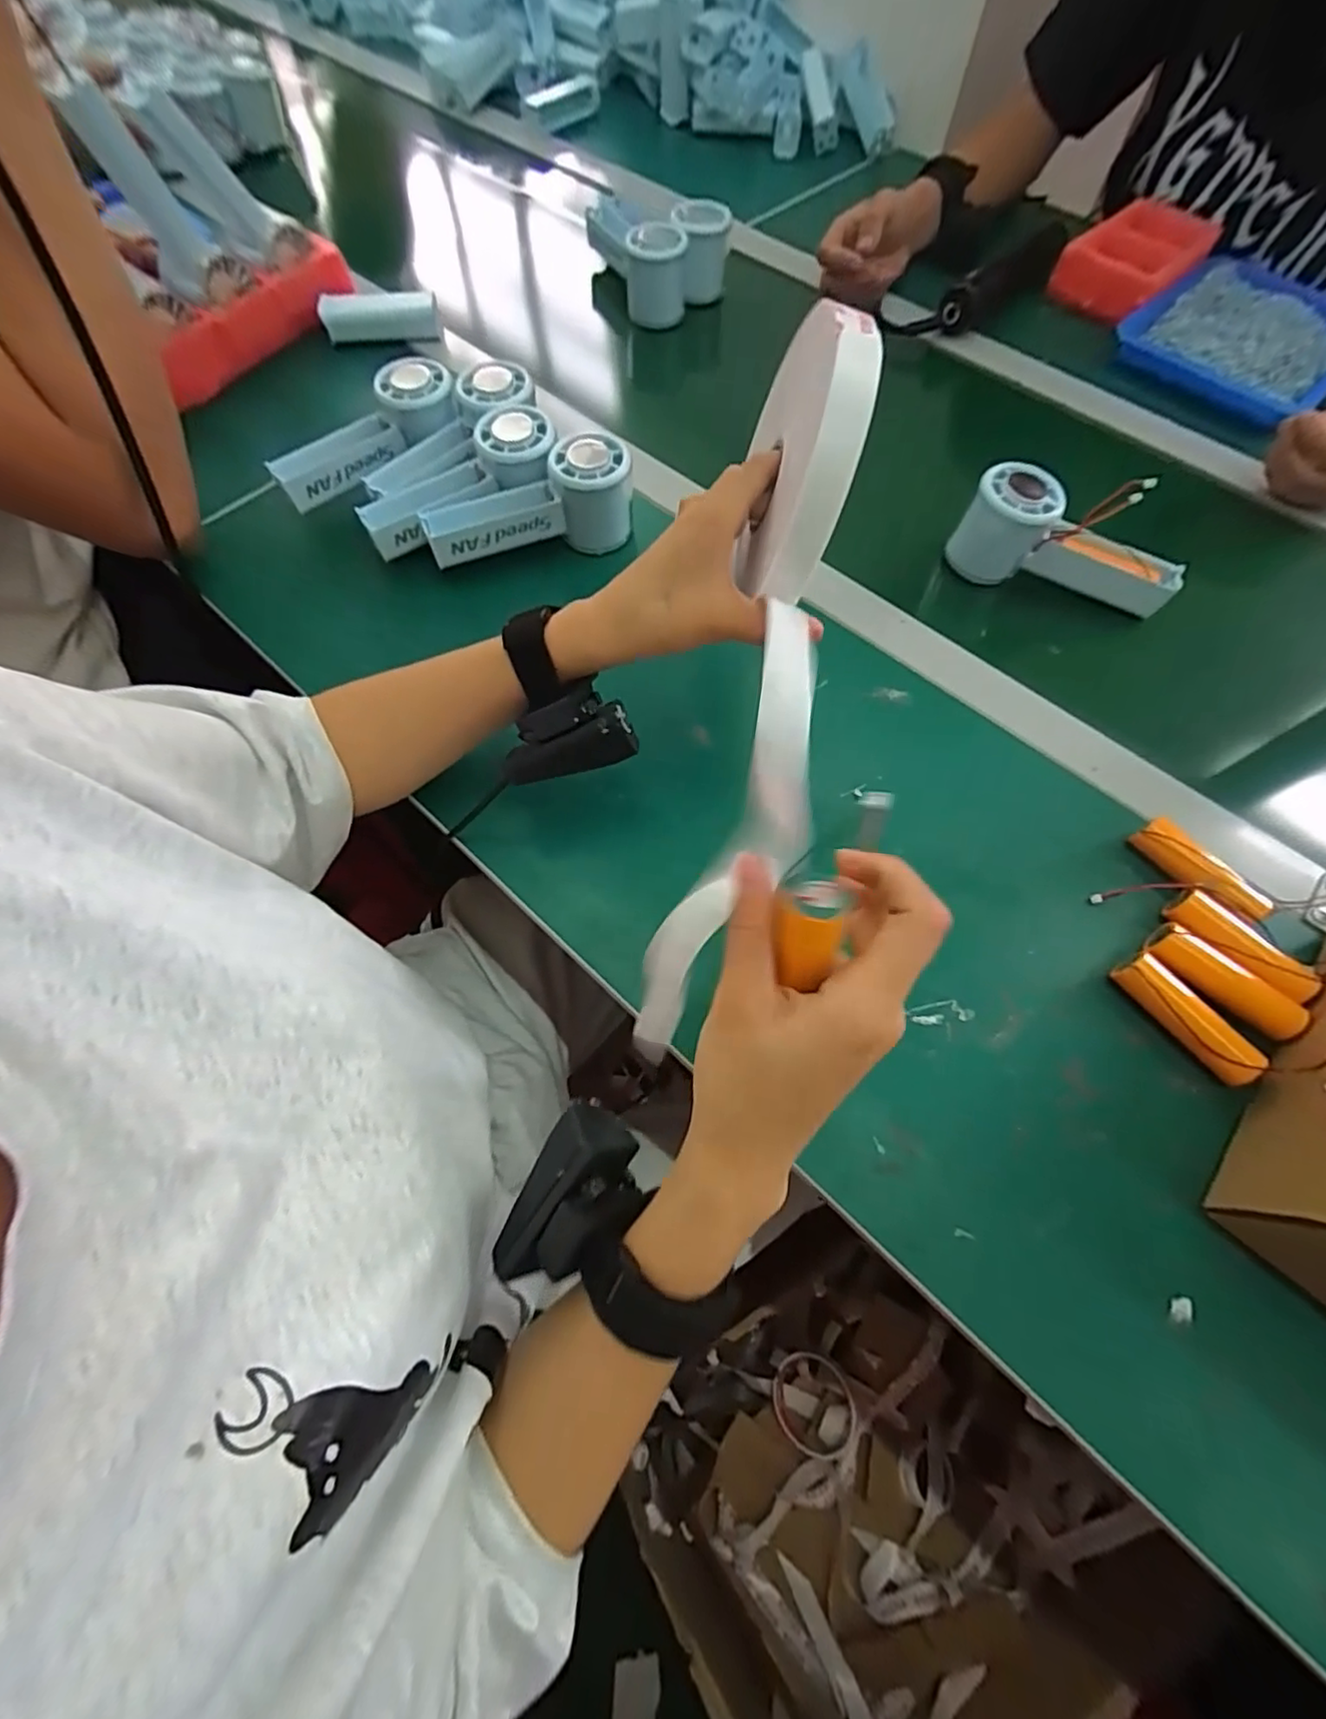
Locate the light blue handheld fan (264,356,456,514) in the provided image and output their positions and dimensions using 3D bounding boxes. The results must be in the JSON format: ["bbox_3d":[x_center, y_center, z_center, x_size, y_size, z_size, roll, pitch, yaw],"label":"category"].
[{"bbox_3d":[-0.221,-0.316,0.464,0.145,0.035,0.057,-38,71,-2],"label":"light blue handheld fan"}]

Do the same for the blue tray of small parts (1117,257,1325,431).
[{"bbox_3d":[0.547,-0.488,0.576,0.227,0.023,0.170,-39,72,-16],"label":"blue tray of small parts"}]

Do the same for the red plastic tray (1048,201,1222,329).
[{"bbox_3d":[0.476,-0.605,0.618,0.098,0.033,0.186,41,72,16],"label":"red plastic tray"}]

